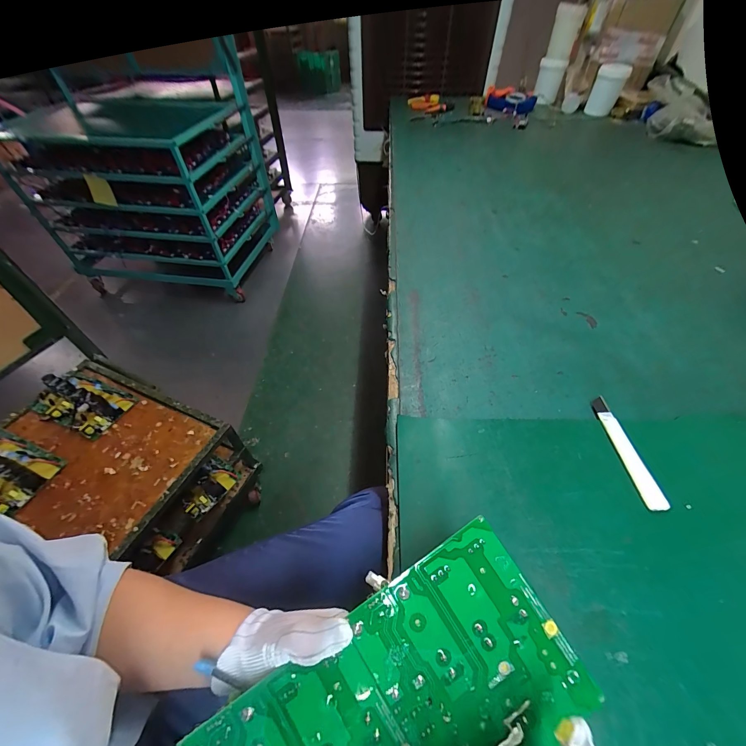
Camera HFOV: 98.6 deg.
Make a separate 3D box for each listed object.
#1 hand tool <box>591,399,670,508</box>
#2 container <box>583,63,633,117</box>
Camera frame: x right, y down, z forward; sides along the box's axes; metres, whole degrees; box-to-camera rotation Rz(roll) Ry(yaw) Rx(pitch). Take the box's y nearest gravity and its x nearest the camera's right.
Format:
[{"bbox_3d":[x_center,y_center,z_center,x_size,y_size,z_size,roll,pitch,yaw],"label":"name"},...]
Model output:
[{"bbox_3d":[0.300,0.089,0.380,0.023,0.004,0.139,-2,51,0],"label":"hand tool"},{"bbox_3d":[0.938,-1.132,1.291,0.111,0.147,0.119,21,54,18],"label":"container"}]

